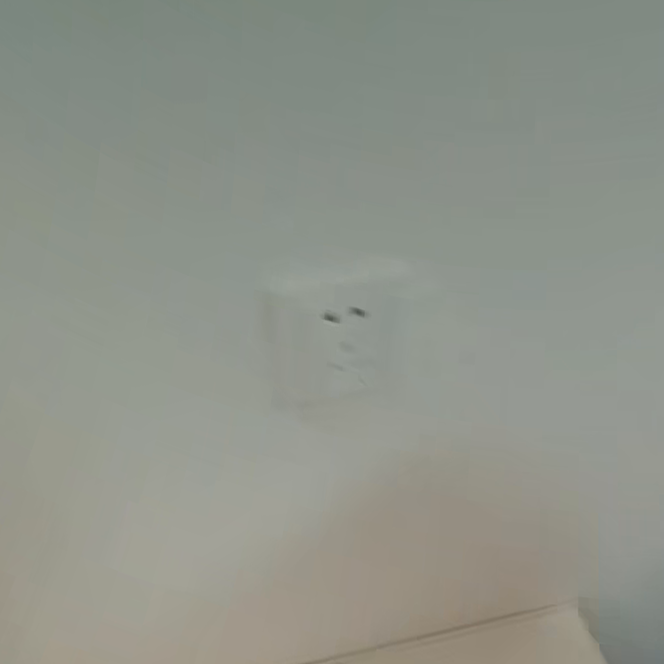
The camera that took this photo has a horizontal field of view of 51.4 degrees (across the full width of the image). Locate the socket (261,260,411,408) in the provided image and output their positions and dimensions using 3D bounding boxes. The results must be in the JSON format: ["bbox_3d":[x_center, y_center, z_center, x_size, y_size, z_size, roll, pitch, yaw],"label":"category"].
[{"bbox_3d":[0.002,0.003,0.427,0.085,0.096,0.007,-6,36,0],"label":"socket"}]

